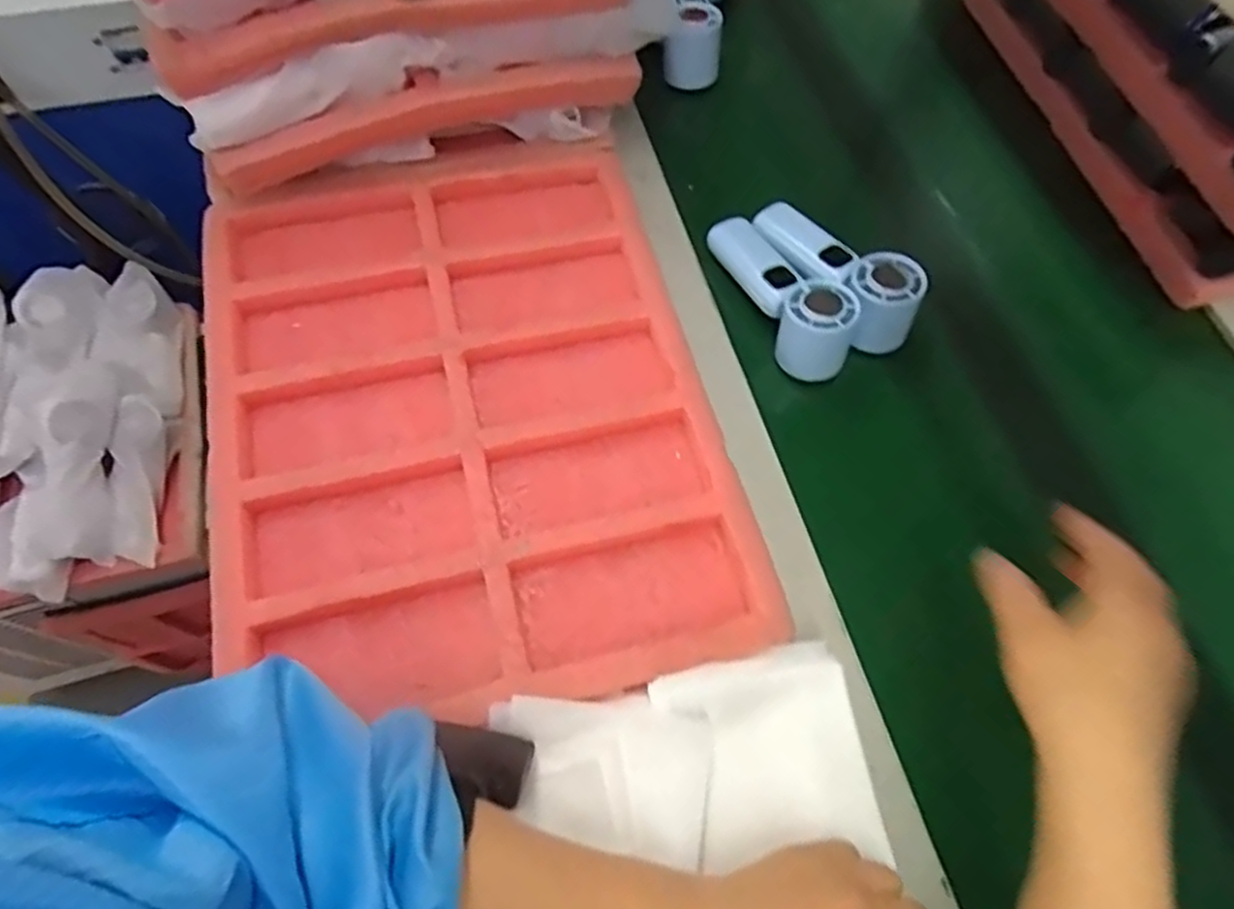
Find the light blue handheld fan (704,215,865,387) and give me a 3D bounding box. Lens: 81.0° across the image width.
[{"bbox_3d":[0.127,-0.133,0.563,0.050,0.056,0.152,-22,67,-13],"label":"light blue handheld fan"}]

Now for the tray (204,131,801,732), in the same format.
[{"bbox_3d":[-0.108,-0.038,0.502,0.324,0.027,0.421,-12,65,-9],"label":"tray"}]

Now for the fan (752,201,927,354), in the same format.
[{"bbox_3d":[0.167,-0.147,0.566,0.153,0.050,0.064,42,69,17],"label":"fan"}]

